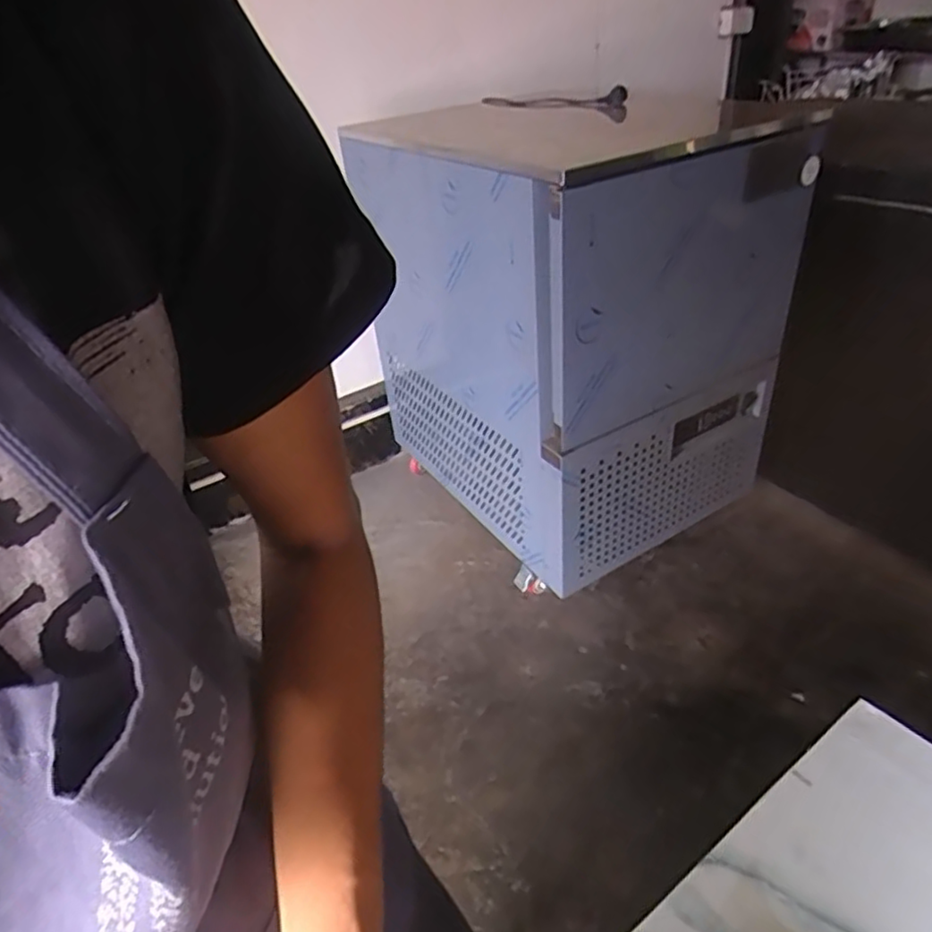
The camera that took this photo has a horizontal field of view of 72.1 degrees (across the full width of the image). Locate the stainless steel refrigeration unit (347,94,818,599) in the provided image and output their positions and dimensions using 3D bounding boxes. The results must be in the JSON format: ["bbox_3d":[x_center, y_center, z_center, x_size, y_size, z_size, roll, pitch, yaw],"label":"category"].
[{"bbox_3d":[0.212,-0.295,1.443,0.517,0.803,0.799,-26,39,-25],"label":"stainless steel refrigeration unit"}]

